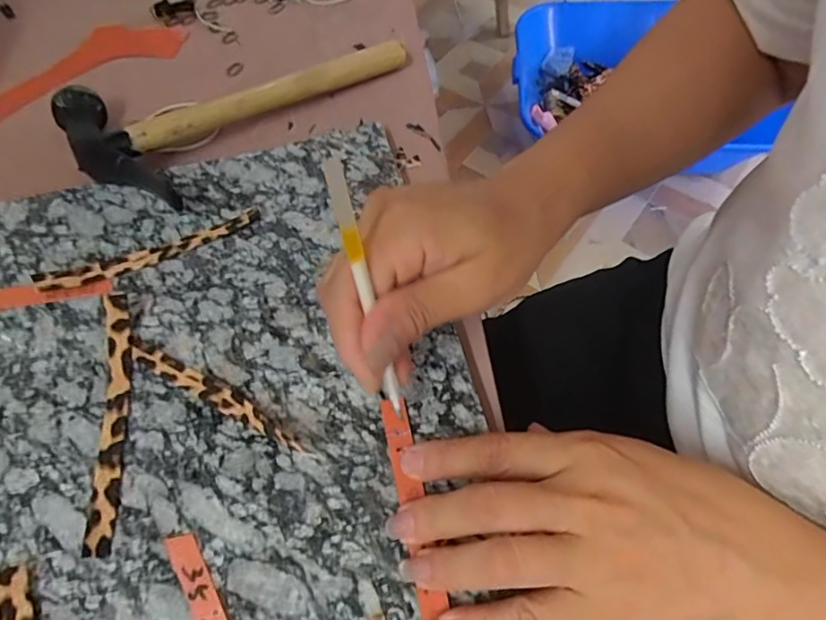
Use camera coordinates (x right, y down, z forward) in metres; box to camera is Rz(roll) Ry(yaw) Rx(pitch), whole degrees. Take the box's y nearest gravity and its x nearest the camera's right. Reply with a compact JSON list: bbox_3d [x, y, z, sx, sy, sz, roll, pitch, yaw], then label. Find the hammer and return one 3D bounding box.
[{"bbox_3d":[-0.125,-0.161,0.371,0.229,0.022,0.132,-38,66,-18],"label":"hammer"}]

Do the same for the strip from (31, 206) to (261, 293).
[{"bbox_3d":[-0.152,-0.037,0.306,0.124,0.014,0.014,-23,62,-11],"label":"strip"}]

